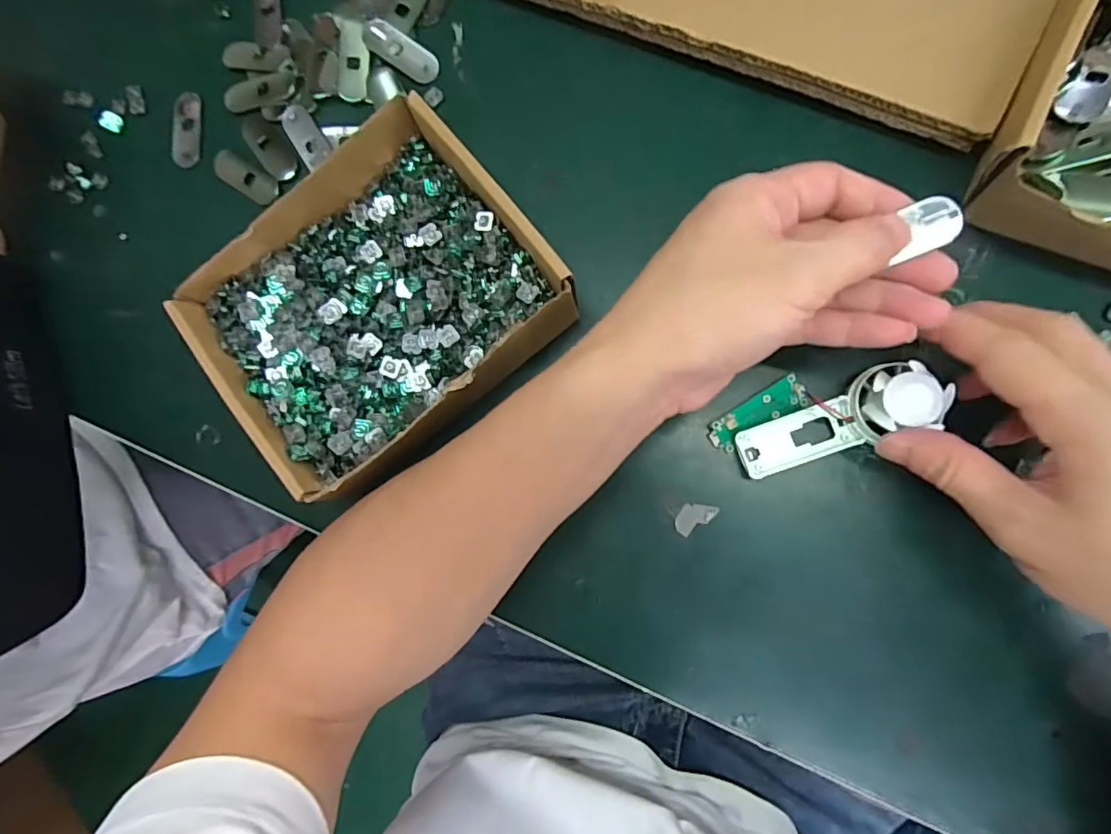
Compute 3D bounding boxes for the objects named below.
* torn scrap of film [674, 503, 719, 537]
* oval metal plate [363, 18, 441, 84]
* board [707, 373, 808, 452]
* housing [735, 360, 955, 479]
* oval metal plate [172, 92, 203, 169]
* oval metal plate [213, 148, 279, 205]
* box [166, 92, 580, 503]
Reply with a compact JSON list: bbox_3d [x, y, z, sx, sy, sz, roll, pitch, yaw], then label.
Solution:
[{"bbox_3d":[0.072,0.051,0.279,0.023,0.004,0.013,-34,81,4],"label":"torn scrap of film"},{"bbox_3d":[-0.092,-0.218,0.325,0.053,0.006,0.018,35,90,-2],"label":"oval metal plate"},{"bbox_3d":[0.101,-0.001,0.273,0.051,0.005,0.017,-34,81,4],"label":"board"},{"bbox_3d":[0.135,0.002,0.261,0.089,0.023,0.031,-25,81,26],"label":"housing"},{"bbox_3d":[-0.234,-0.182,0.343,0.017,0.006,0.047,-1,84,8],"label":"oval metal plate"},{"bbox_3d":[-0.194,-0.149,0.336,0.050,0.004,0.018,32,90,10],"label":"oval metal plate"},{"bbox_3d":[-0.092,-0.058,0.285,0.166,0.051,0.150,-41,81,2],"label":"box"}]

